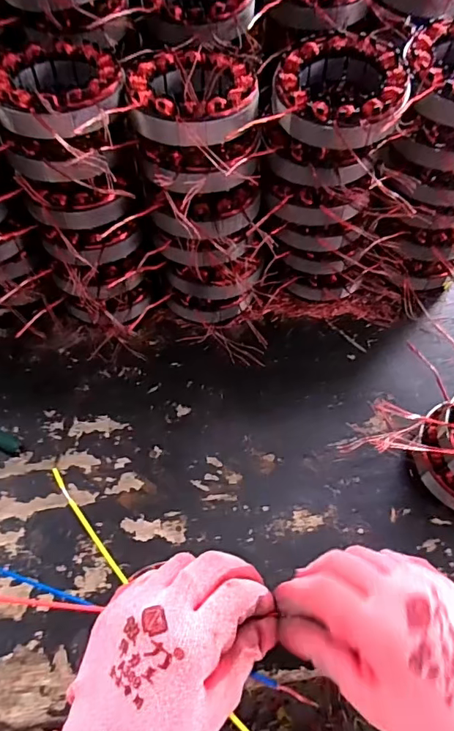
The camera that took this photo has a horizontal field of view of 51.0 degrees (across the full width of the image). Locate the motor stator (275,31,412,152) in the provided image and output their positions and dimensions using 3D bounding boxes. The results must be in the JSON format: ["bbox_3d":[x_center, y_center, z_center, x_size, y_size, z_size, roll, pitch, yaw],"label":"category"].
[{"bbox_3d":[0.076,-0.184,0.321,0.086,0.032,0.090,18,62,7],"label":"motor stator"}]

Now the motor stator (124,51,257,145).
[{"bbox_3d":[-0.022,-0.179,0.317,0.082,0.026,0.091,-2,62,-4],"label":"motor stator"}]

